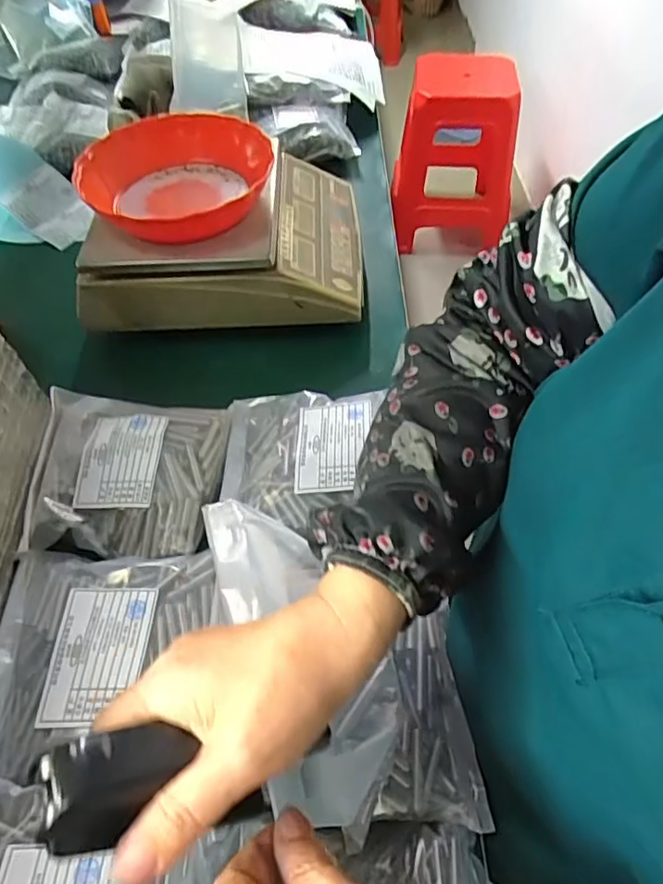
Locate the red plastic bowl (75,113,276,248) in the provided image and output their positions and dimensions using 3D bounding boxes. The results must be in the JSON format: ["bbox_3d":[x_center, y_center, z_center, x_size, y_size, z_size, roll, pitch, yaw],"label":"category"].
[{"bbox_3d":[-0.167,-0.290,0.637,0.200,0.061,0.184,-2,53,2],"label":"red plastic bowl"}]

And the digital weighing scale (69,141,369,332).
[{"bbox_3d":[-0.127,-0.266,0.706,0.301,0.096,0.301,-4,53,0],"label":"digital weighing scale"}]

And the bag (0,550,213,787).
[{"bbox_3d":[-0.186,0.158,0.435,0.171,0.042,0.162,0,53,3],"label":"bag"}]

